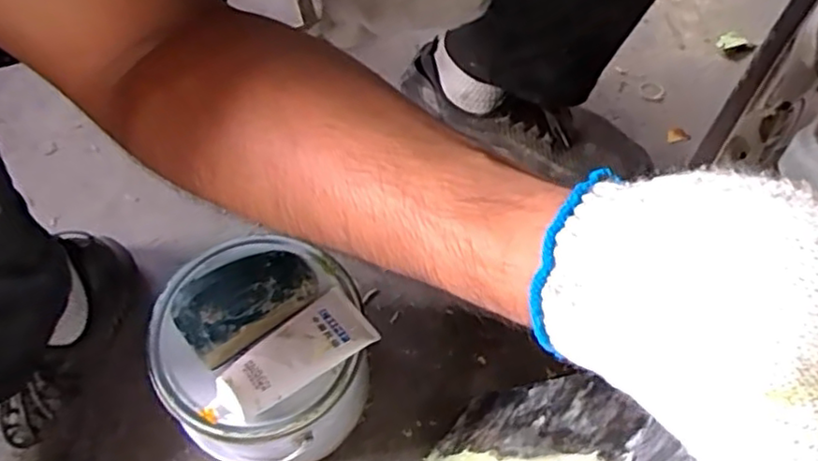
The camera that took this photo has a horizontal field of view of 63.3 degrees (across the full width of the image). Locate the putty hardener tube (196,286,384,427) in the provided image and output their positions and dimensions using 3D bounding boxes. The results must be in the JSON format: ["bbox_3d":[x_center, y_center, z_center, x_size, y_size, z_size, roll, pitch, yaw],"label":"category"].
[{"bbox_3d":[-0.085,0.089,0.455,0.122,0.030,0.048,-36,69,-18],"label":"putty hardener tube"}]

